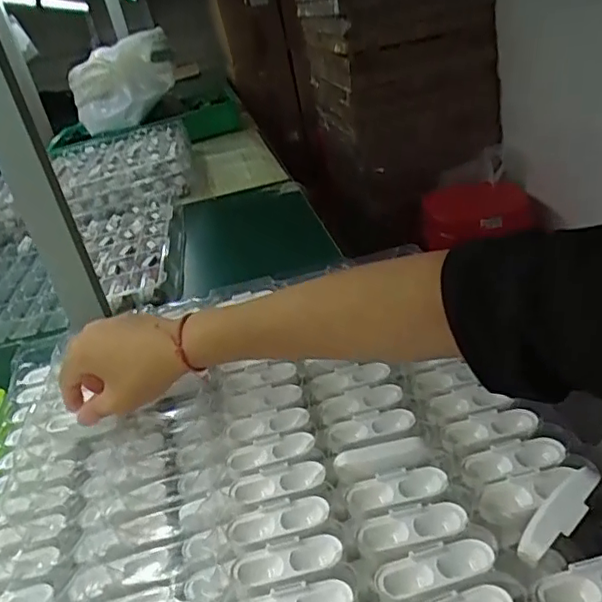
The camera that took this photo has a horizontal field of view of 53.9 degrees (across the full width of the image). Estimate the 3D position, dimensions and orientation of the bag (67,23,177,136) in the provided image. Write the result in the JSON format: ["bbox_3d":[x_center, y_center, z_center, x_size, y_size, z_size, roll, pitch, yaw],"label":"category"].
[{"bbox_3d":[-0.516,-0.636,1.723,0.289,0.235,0.165,-19,29,-13],"label":"bag"}]

